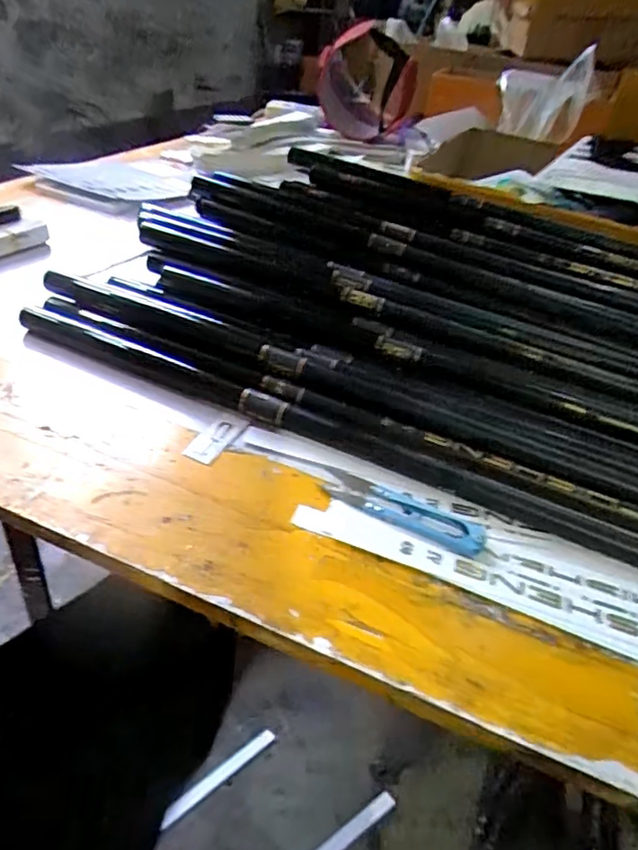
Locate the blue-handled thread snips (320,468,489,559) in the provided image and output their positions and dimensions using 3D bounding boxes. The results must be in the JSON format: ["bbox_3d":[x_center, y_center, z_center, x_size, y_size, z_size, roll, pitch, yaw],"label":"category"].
[{"bbox_3d":[0.049,0.050,0.346,0.096,0.006,0.026,21,38,19],"label":"blue-handled thread snips"}]

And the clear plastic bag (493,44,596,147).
[{"bbox_3d":[0.376,-0.557,1.001,0.140,0.125,0.113,15,36,11],"label":"clear plastic bag"}]

